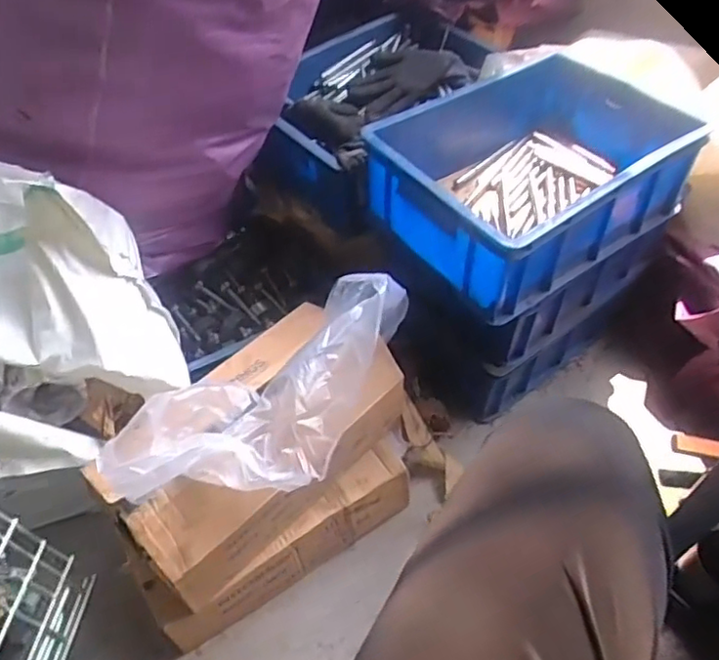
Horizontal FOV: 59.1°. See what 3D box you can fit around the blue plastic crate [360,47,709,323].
[{"bbox_3d":[0.231,-0.225,0.900,0.379,0.161,0.291,-30,56,-23],"label":"blue plastic crate"}]

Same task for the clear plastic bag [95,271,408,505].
[{"bbox_3d":[-0.073,0.070,0.688,0.387,0.105,0.147,-34,58,-25],"label":"clear plastic bag"}]

